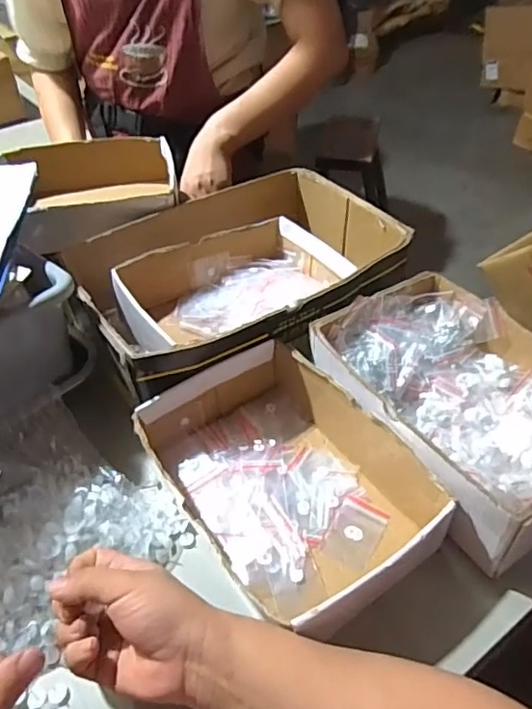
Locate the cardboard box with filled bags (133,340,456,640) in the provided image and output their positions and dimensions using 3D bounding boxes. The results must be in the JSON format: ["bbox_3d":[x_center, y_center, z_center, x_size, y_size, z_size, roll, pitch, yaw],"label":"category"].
[{"bbox_3d":[0.013,0.102,0.489,0.168,0.066,0.249,-27,49,-24],"label":"cardboard box with filled bags"}]

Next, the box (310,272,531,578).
[{"bbox_3d":[0.179,0.045,0.516,0.176,0.090,0.255,-25,48,-22],"label":"box"}]

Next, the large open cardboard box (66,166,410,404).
[{"bbox_3d":[-0.045,-0.105,0.661,0.344,0.087,0.295,-23,47,-20],"label":"large open cardboard box"}]

